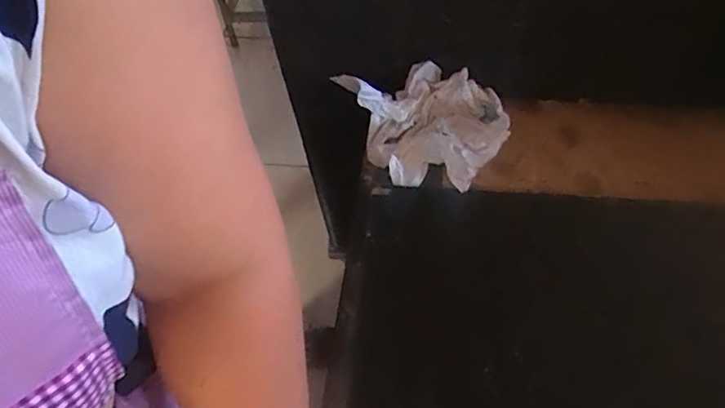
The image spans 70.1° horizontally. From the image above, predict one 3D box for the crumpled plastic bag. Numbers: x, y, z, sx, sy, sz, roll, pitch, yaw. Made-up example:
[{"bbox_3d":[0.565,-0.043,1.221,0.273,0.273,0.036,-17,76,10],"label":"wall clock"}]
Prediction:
[{"bbox_3d":[0.095,-0.106,0.693,0.182,0.078,0.199,-26,59,-15],"label":"crumpled plastic bag"}]

